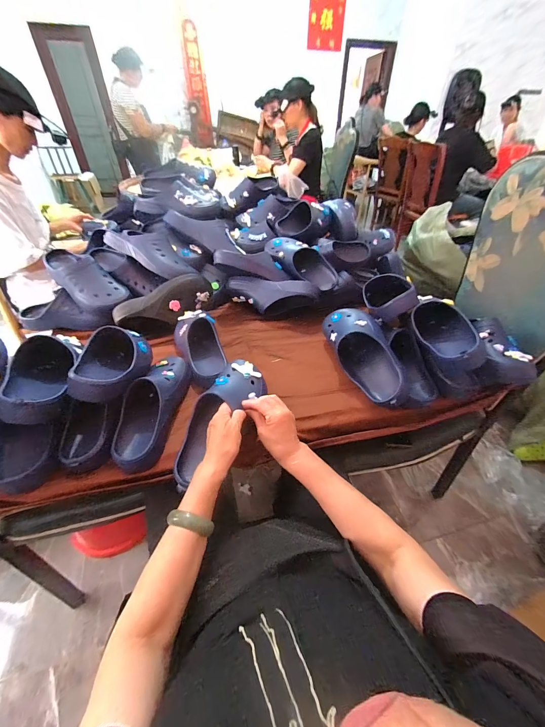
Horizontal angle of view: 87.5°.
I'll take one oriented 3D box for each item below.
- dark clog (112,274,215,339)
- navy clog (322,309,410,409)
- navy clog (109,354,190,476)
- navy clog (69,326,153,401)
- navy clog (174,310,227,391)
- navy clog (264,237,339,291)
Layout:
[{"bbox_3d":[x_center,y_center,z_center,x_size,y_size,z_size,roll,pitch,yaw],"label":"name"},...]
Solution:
[{"bbox_3d":[-0.293,-0.155,0.787,0.270,0.124,0.087,-14,44,-16],"label":"dark clog"},{"bbox_3d":[0.208,-0.032,0.661,0.104,0.115,0.300,17,35,-37],"label":"navy clog"},{"bbox_3d":[-0.238,0.075,0.569,0.087,0.085,0.260,4,42,3],"label":"navy clog"},{"bbox_3d":[-0.310,-0.006,0.560,0.102,0.094,0.234,-9,21,-10],"label":"navy clog"},{"bbox_3d":[-0.180,-0.037,0.707,0.103,0.089,0.280,-15,45,-17],"label":"navy clog"},{"bbox_3d":[0.088,-0.319,0.890,0.264,0.092,0.108,34,50,9],"label":"navy clog"}]

